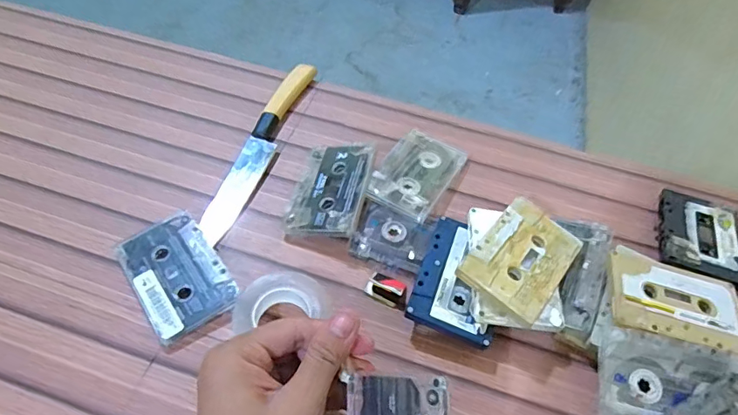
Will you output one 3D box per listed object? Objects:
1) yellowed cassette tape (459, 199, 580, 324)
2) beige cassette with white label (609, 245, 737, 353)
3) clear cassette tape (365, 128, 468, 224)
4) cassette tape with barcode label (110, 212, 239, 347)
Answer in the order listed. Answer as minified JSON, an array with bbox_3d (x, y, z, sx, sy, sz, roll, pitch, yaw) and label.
[{"bbox_3d":[0.117,0.035,0.371,0.063,0.017,0.100,33,57,20],"label":"yellowed cassette tape"},{"bbox_3d":[0.231,0.069,0.370,0.104,0.009,0.074,17,48,1],"label":"beige cassette with white label"},{"bbox_3d":[0.046,-0.034,0.456,0.061,0.017,0.104,24,54,14],"label":"clear cassette tape"},{"bbox_3d":[-0.148,0.051,0.382,0.064,0.015,0.098,-28,59,-24],"label":"cassette tape with barcode label"}]

